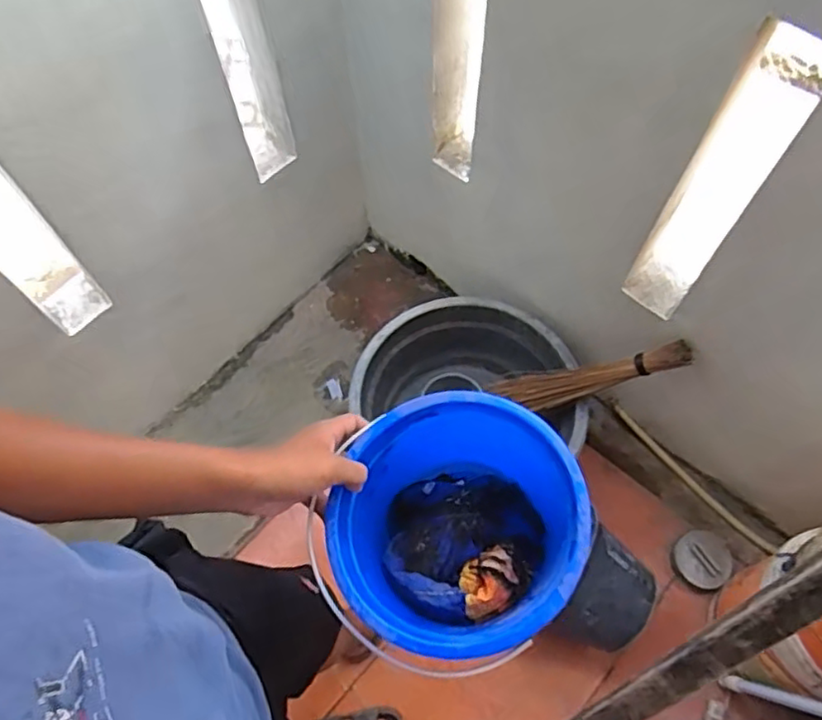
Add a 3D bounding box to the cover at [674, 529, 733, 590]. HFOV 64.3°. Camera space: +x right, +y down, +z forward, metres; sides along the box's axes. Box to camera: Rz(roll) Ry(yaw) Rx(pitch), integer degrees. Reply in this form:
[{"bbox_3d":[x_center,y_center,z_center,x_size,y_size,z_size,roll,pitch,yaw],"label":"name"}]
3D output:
[{"bbox_3d":[0.656,0.445,1.465,0.114,0.016,0.128,-19,50,4],"label":"cover"}]

